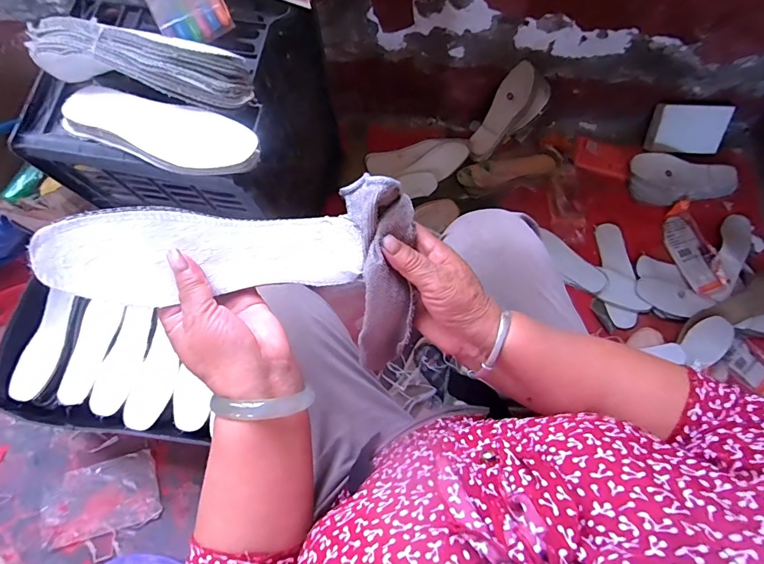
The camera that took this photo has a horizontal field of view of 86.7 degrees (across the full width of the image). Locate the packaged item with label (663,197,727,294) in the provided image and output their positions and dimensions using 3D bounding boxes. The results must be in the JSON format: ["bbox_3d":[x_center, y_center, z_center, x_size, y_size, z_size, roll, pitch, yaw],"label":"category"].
[{"bbox_3d":[0.674,-0.077,0.881,0.081,0.031,0.211,-8,74,-2],"label":"packaged item with label"}]

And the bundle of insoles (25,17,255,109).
[{"bbox_3d":[-0.259,-0.243,0.446,0.229,0.054,0.073,13,75,4],"label":"bundle of insoles"}]

